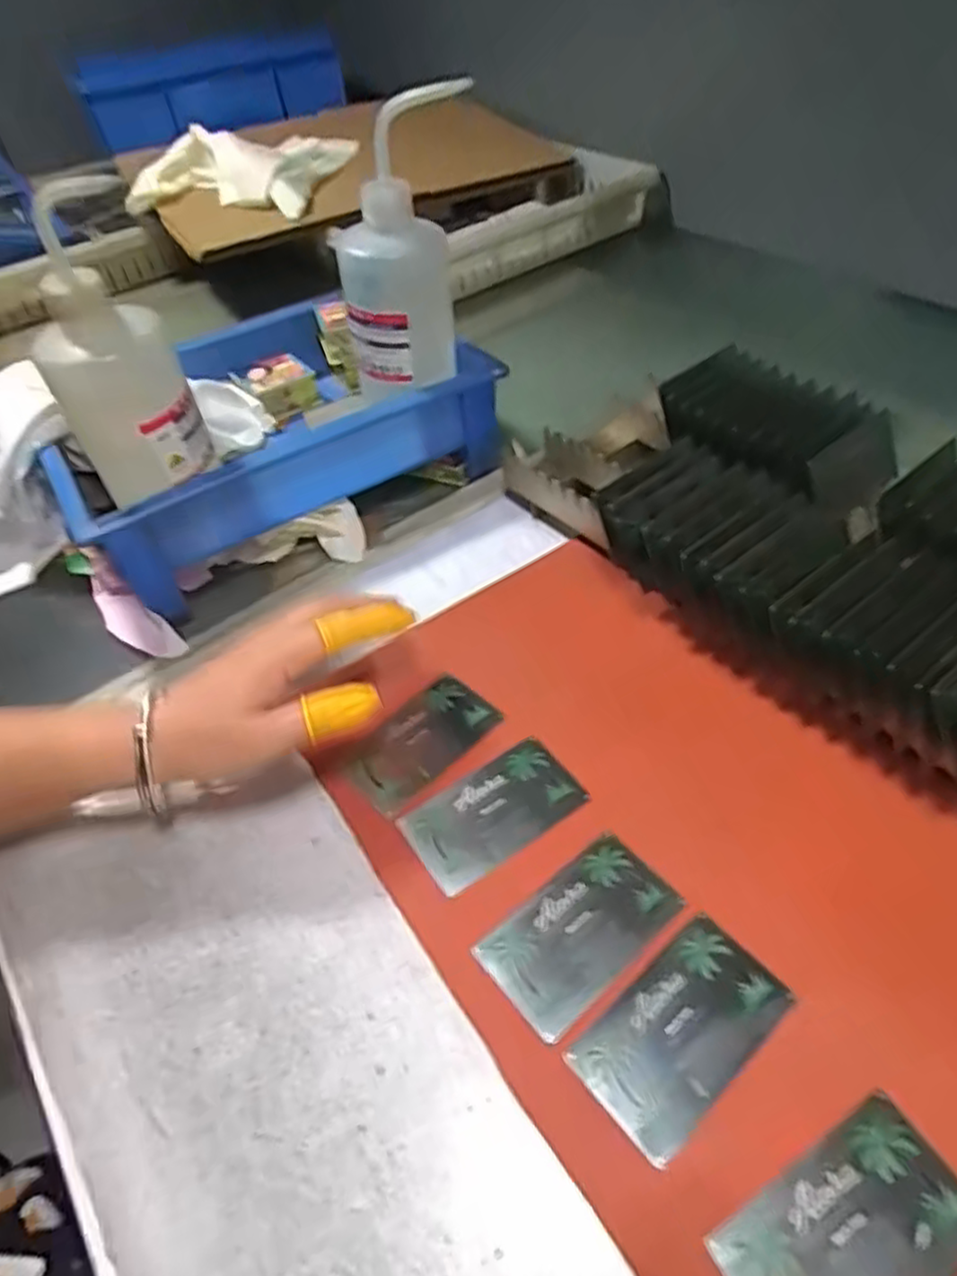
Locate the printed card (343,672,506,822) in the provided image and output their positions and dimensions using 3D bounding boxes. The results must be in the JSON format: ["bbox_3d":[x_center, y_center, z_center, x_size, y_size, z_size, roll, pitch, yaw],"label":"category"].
[{"bbox_3d":[-0.030,0.057,0.391,0.044,0.005,0.083,37,59,27],"label":"printed card"}]

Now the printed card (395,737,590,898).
[{"bbox_3d":[0.008,0.086,0.358,0.086,0.004,0.049,-28,51,-19],"label":"printed card"}]

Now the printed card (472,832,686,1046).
[{"bbox_3d":[0.046,0.128,0.315,0.087,0.004,0.049,-33,53,-23],"label":"printed card"}]

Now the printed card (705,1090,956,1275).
[{"bbox_3d":[0.126,0.201,0.240,0.086,0.004,0.047,-25,50,-17],"label":"printed card"}]

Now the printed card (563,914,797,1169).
[{"bbox_3d":[0.082,0.156,0.286,0.086,0.004,0.049,-35,53,-24],"label":"printed card"}]

